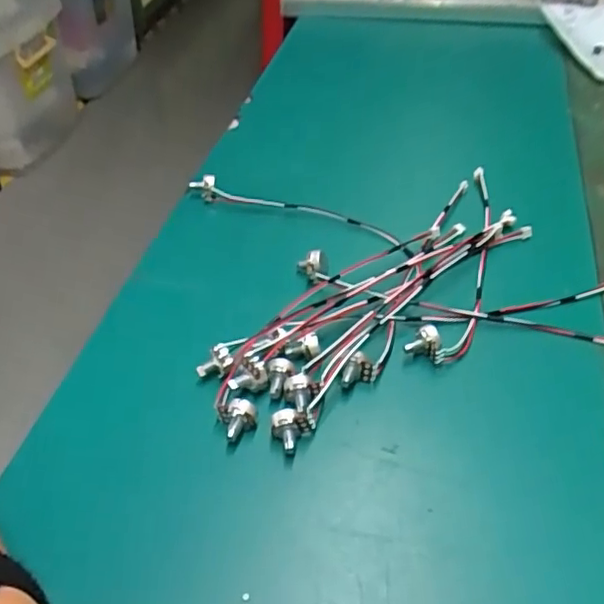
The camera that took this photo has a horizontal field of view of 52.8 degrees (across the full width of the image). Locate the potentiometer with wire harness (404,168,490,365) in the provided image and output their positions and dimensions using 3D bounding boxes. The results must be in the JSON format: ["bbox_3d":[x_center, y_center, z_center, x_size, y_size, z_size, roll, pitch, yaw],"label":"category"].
[{"bbox_3d":[0.108,-0.033,0.405,0.034,0.017,0.188,13,47,15],"label":"potentiometer with wire harness"}]

